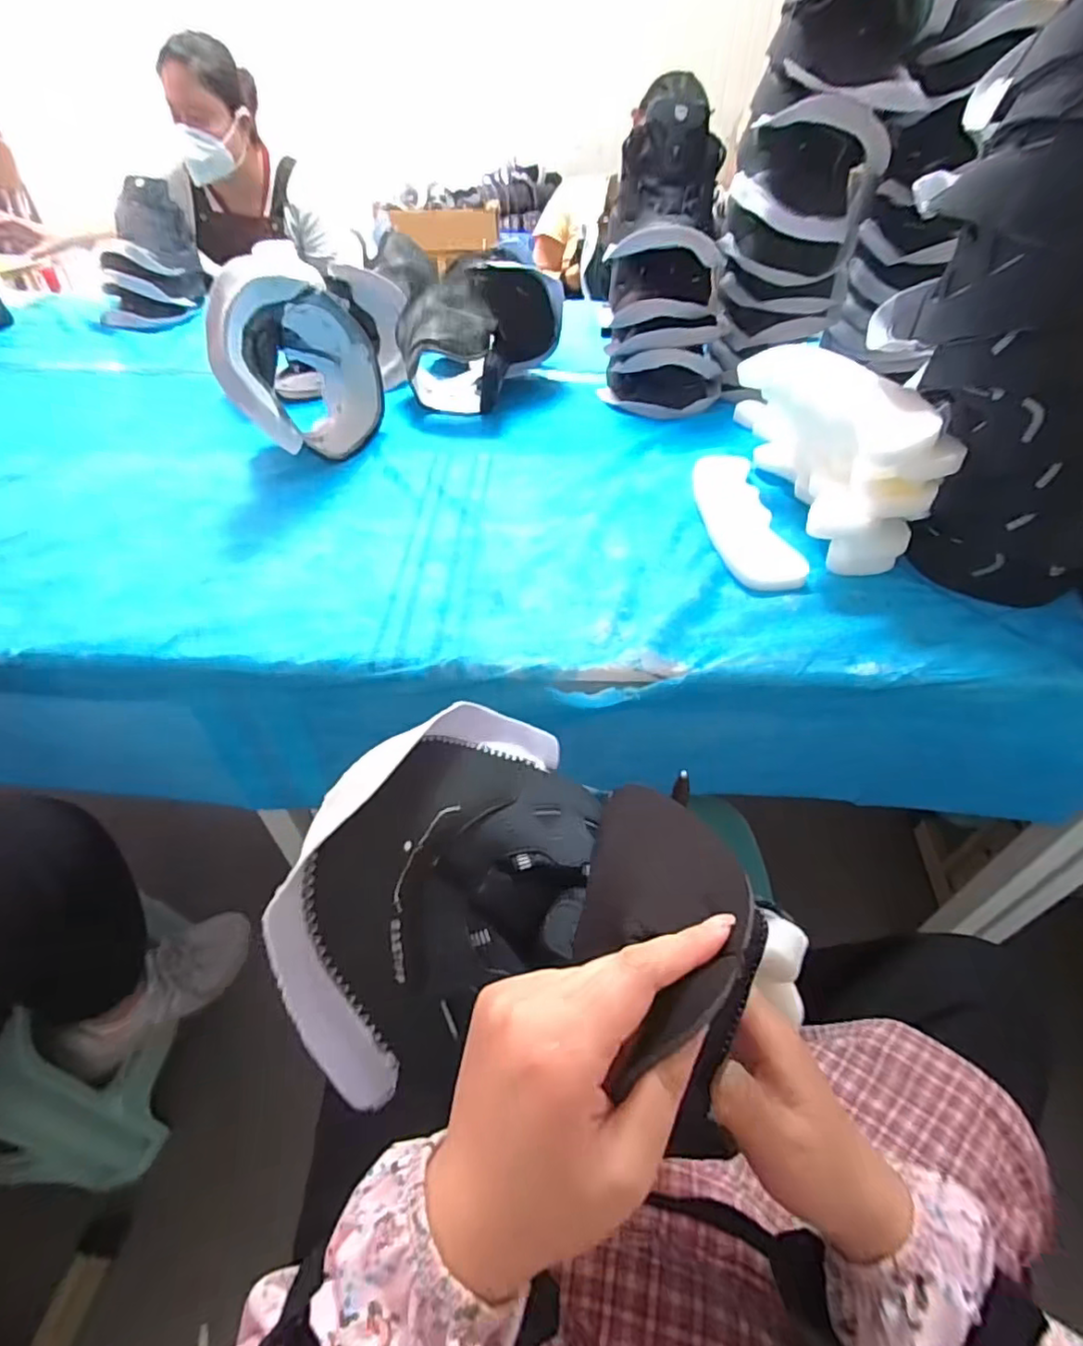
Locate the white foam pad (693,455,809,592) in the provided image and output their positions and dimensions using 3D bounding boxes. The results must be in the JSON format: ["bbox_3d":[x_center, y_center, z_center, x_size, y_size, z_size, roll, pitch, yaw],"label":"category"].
[{"bbox_3d":[0.231,-0.187,0.709,0.077,0.021,0.257,-2,48,-1],"label":"white foam pad"}]

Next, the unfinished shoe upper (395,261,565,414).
[{"bbox_3d":[-0.089,-0.500,0.904,0.234,0.152,0.175,0,46,0],"label":"unfinished shoe upper"}]

